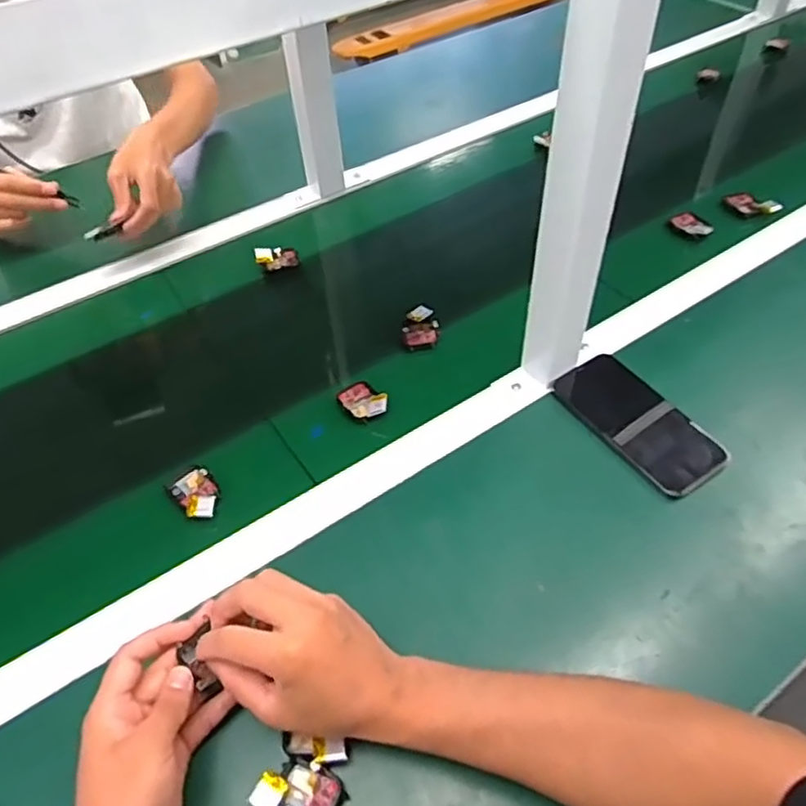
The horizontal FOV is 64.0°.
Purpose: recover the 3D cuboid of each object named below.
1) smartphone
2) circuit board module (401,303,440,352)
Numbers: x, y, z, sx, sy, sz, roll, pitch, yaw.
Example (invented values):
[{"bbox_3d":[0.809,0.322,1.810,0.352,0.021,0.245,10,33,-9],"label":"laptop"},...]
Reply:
[{"bbox_3d":[0.218,0.011,0.605,0.087,0.011,0.165,-29,54,-21],"label":"smartphone"},{"bbox_3d":[0.019,-0.083,0.700,0.039,0.015,0.053,-7,49,-4],"label":"circuit board module"}]

